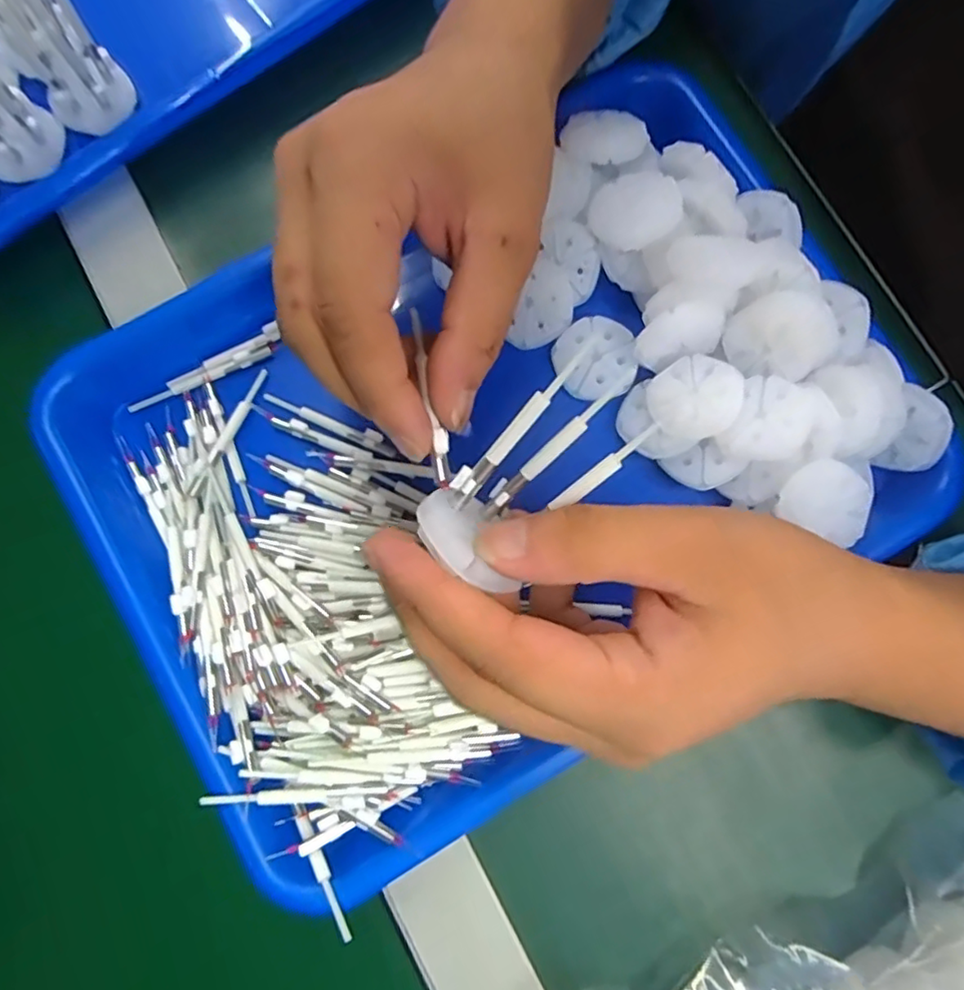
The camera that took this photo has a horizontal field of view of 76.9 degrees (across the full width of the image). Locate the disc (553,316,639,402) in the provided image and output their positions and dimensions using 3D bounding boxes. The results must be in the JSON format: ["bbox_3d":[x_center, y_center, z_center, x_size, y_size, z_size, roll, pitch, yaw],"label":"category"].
[{"bbox_3d":[0.051,-0.063,0.277,0.036,0.005,0.037,0,80,-1],"label":"disc"}]

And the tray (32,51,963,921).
[{"bbox_3d":[0.004,-0.023,0.256,0.324,0.038,0.242,-30,82,-6],"label":"tray"}]

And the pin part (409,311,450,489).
[{"bbox_3d":[-0.017,-0.032,0.198,0.006,0.009,0.064,-13,69,-3],"label":"pin part"}]

